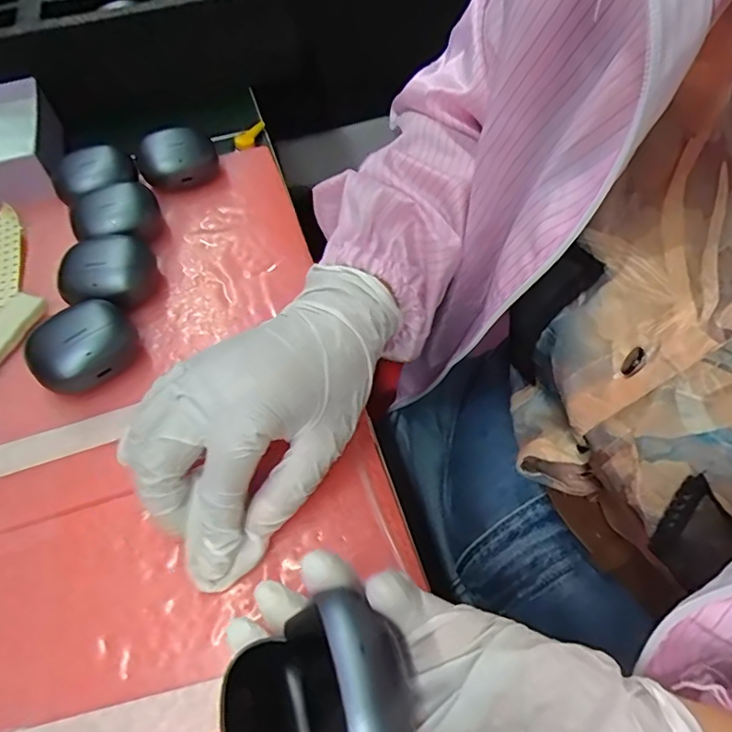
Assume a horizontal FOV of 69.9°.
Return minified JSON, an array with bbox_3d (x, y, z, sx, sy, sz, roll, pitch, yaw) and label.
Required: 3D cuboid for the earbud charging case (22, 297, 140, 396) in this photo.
[{"bbox_3d":[-0.159,-0.010,0.296,0.043,0.030,0.054,37,65,23],"label":"earbud charging case"}]

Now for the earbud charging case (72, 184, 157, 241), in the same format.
[{"bbox_3d":[-0.169,-0.099,0.355,0.054,0.029,0.045,-23,59,-13],"label":"earbud charging case"}]

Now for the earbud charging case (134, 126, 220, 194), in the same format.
[{"bbox_3d":[-0.137,-0.151,0.389,0.053,0.037,0.034,-36,62,-20],"label":"earbud charging case"}]

